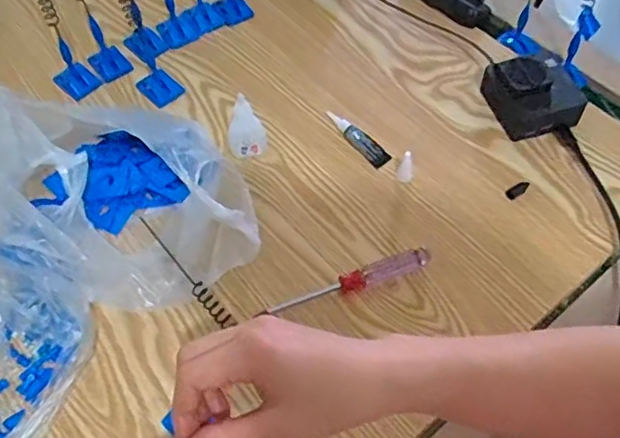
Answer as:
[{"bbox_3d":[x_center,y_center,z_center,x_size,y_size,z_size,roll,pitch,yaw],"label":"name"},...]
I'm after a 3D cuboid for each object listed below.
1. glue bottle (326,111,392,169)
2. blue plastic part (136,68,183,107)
[{"bbox_3d":[0.045,-0.082,0.585,0.020,0.013,0.081,-34,63,-19],"label":"glue bottle"},{"bbox_3d":[-0.153,-0.134,0.622,0.034,0.009,0.036,-42,99,-10],"label":"blue plastic part"}]

